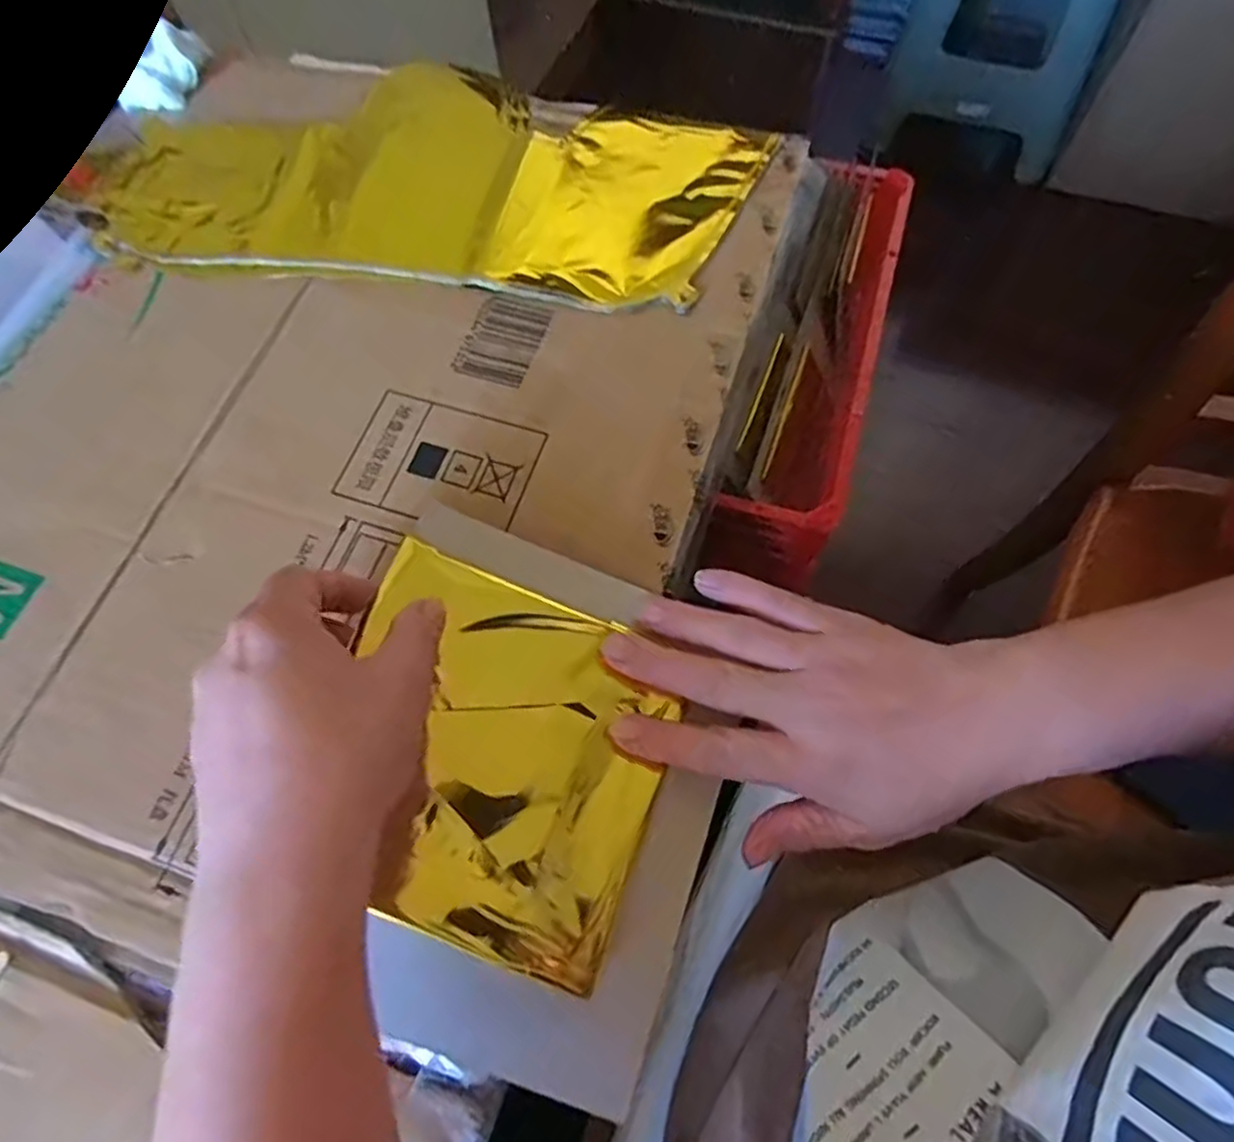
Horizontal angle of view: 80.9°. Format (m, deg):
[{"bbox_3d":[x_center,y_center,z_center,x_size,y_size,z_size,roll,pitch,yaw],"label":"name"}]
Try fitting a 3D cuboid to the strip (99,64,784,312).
[{"bbox_3d":[-0.116,-0.247,0.438,0.387,0.014,0.178,8,66,7],"label":"strip"}]

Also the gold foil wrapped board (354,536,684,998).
[{"bbox_3d":[-0.049,0.072,0.291,0.136,0.010,0.134,24,68,-4],"label":"gold foil wrapped board"}]

